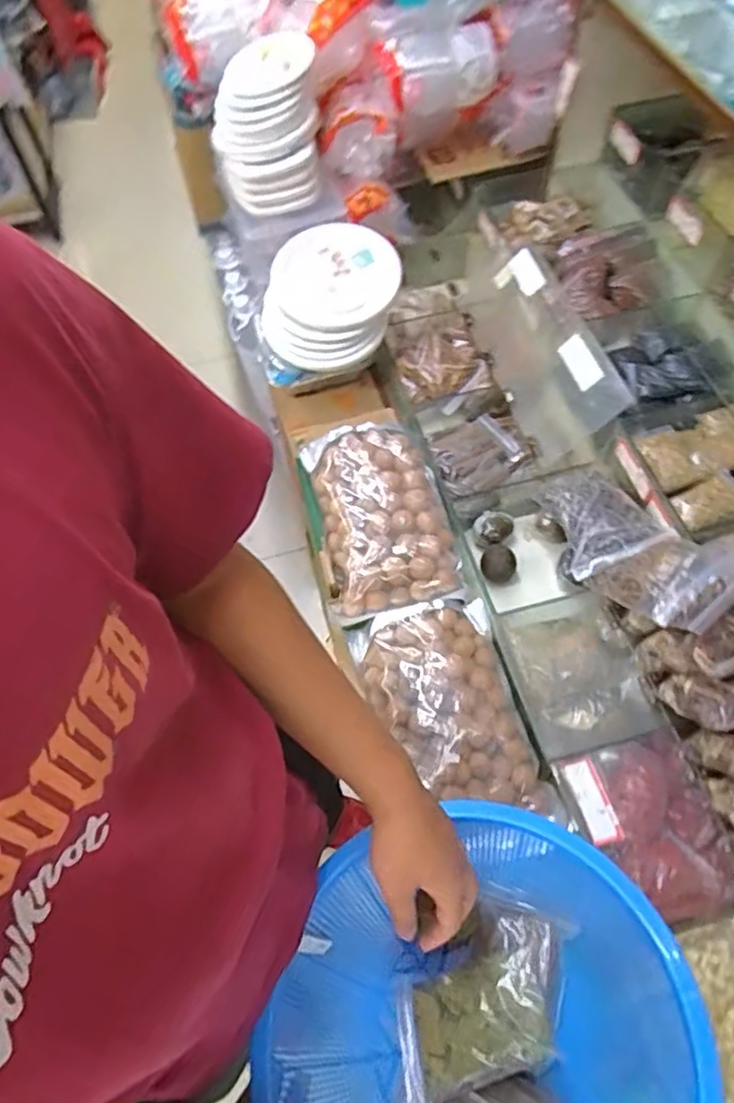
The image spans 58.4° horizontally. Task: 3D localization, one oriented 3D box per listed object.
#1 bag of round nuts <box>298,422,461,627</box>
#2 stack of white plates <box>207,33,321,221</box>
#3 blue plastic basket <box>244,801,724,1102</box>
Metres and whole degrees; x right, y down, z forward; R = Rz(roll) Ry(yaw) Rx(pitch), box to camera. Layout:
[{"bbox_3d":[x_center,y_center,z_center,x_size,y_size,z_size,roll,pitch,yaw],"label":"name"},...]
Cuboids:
[{"bbox_3d":[0.021,-0.057,0.994,0.194,0.064,0.308,-11,59,-4],"label":"bag of round nuts"},{"bbox_3d":[-0.173,-0.735,1.138,0.173,0.189,0.203,-1,59,2],"label":"stack of white plates"},{"bbox_3d":[0.092,0.406,0.555,0.321,0.156,0.346,17,61,12],"label":"blue plastic basket"}]

